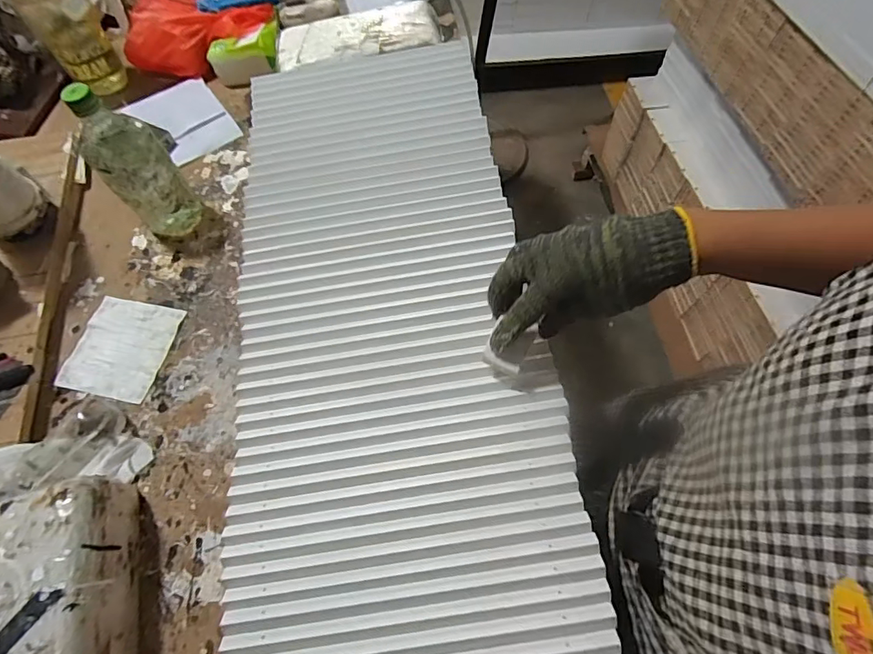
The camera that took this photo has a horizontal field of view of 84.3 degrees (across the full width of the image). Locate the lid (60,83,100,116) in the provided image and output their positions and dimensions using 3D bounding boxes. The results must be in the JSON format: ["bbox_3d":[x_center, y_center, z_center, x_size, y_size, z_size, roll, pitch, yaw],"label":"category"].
[{"bbox_3d":[-0.390,-0.249,0.529,0.031,0.019,0.029,0,63,-1],"label":"lid"}]

